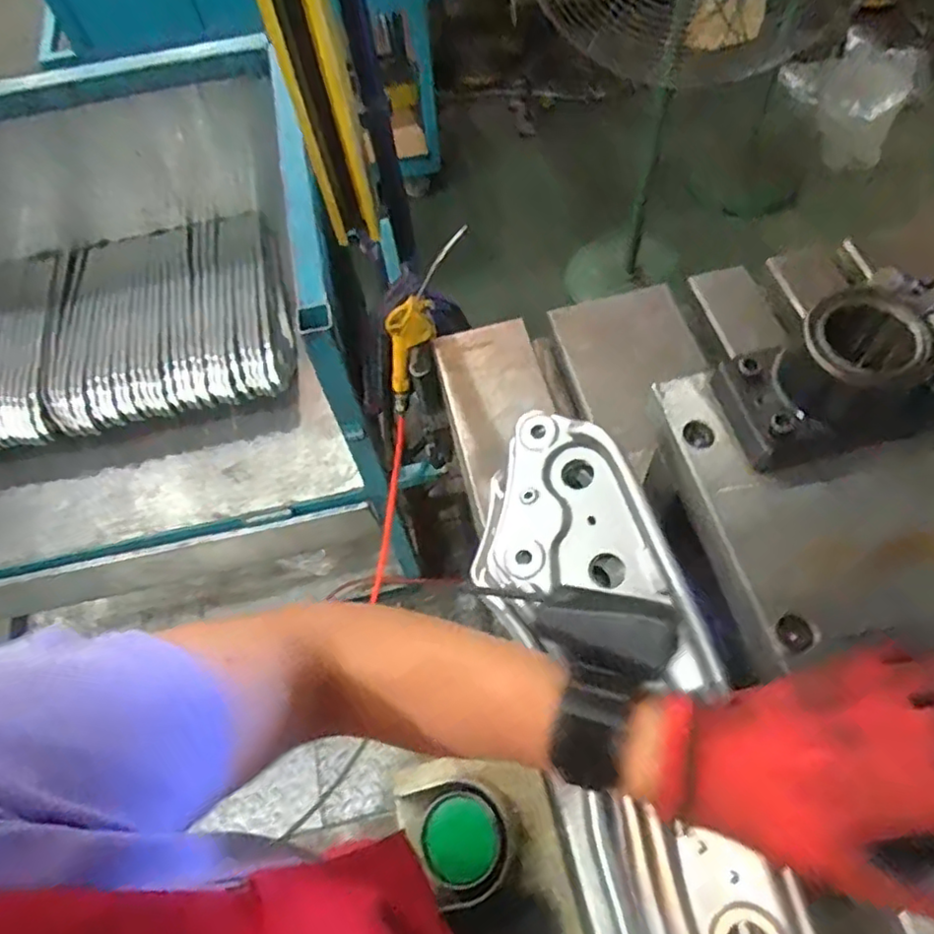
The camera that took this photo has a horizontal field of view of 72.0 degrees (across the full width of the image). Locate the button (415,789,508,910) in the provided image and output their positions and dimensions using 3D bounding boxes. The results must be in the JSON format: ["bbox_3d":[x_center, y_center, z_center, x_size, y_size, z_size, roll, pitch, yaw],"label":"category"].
[{"bbox_3d":[-0.004,0.313,0.534,0.075,0.041,0.078,-31,65,-12],"label":"button"}]

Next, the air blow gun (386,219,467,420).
[{"bbox_3d":[-0.066,-0.160,0.758,0.025,0.254,0.059,40,42,21],"label":"air blow gun"}]

